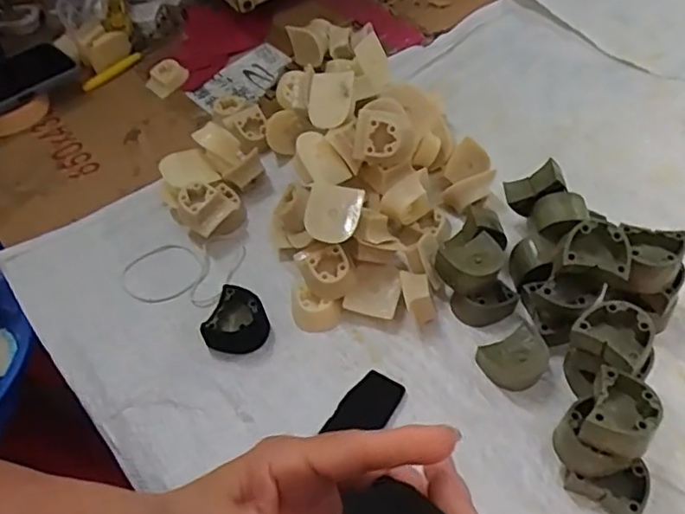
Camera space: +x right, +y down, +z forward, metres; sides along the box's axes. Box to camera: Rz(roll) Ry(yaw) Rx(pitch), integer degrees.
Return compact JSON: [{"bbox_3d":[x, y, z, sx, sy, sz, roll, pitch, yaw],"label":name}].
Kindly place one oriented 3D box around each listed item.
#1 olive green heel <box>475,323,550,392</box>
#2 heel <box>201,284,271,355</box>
[{"bbox_3d":[0.128,0.080,0.451,0.046,0.029,0.035,-19,54,-8],"label":"olive green heel"},{"bbox_3d":[-0.083,0.053,0.479,0.040,0.030,0.049,14,56,15],"label":"heel"}]

